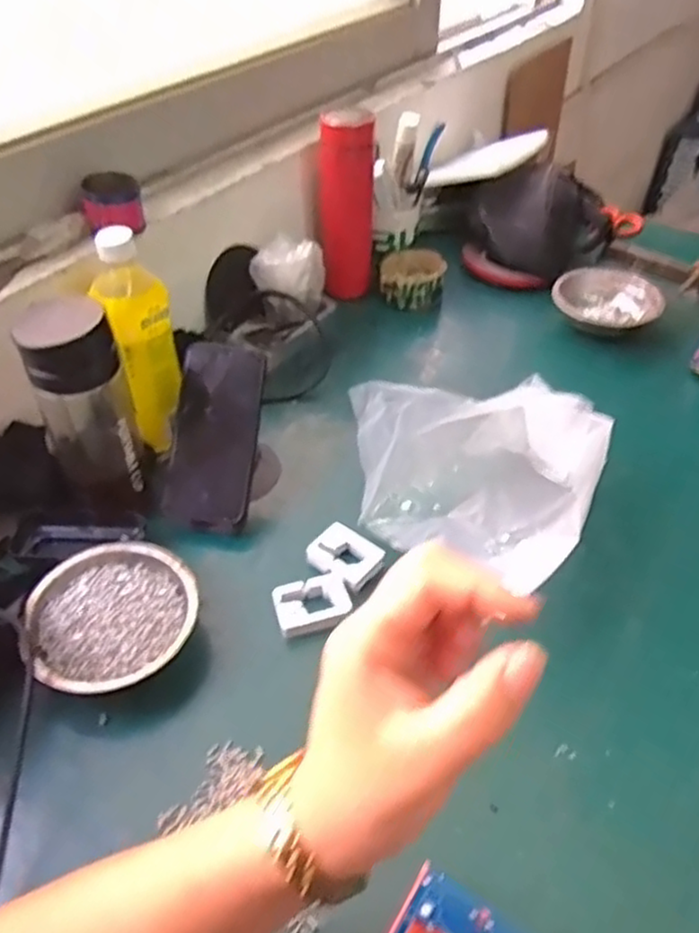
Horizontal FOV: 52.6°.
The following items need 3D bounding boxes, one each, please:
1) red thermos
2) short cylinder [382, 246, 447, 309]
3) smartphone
[{"bbox_3d":[-0.005,-0.316,0.872,0.069,0.208,0.069,-1,44,1],"label":"red thermos"},{"bbox_3d":[0.082,-0.242,0.933,0.084,0.054,0.086,4,43,3],"label":"short cylinder"},{"bbox_3d":[-0.125,-0.029,0.652,0.087,0.012,0.166,7,86,20],"label":"smartphone"}]

